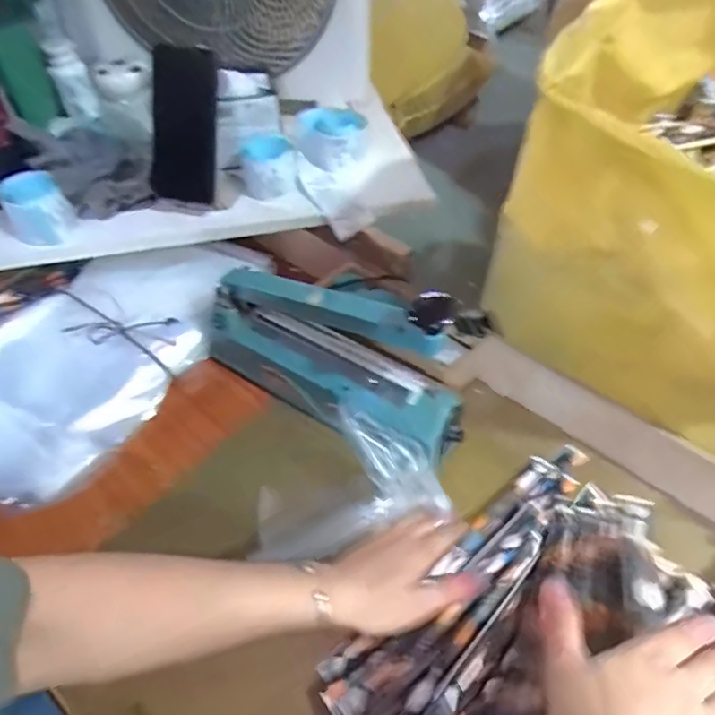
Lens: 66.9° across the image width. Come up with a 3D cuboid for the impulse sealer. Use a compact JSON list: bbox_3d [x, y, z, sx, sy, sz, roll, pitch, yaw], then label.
[{"bbox_3d":[-0.027,-0.011,0.546,0.281,0.174,0.109,37,59,27],"label":"impulse sealer"}]

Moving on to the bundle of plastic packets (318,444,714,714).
[{"bbox_3d":[0.131,0.207,0.430,0.176,0.086,0.322,35,62,26],"label":"bundle of plastic packets"}]

